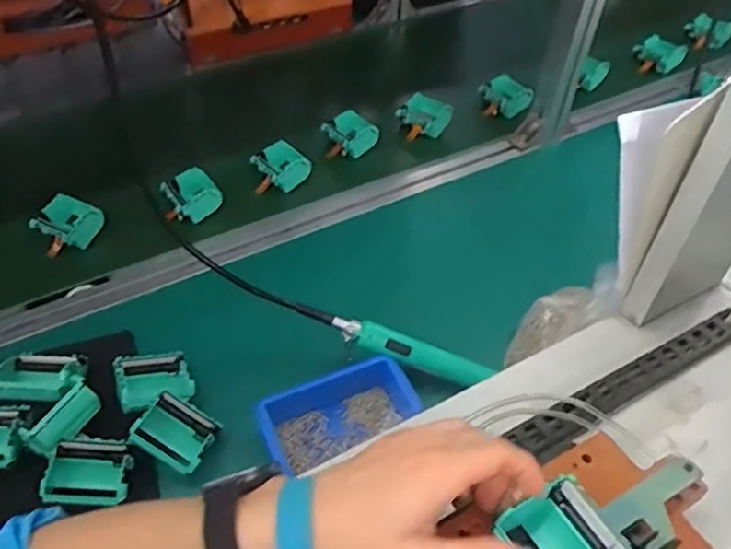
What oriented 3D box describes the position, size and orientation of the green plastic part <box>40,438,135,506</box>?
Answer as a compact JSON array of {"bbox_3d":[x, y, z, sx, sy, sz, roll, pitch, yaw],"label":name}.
[{"bbox_3d":[-0.248,0.177,0.566,0.064,0.031,0.054,-1,47,-3],"label":"green plastic part"}]

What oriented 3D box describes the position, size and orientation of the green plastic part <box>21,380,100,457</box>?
[{"bbox_3d":[-0.279,0.135,0.578,0.025,0.031,0.067,32,54,25],"label":"green plastic part"}]

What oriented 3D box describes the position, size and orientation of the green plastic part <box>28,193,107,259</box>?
[{"bbox_3d":[-0.384,-0.062,0.805,0.072,0.031,0.082,18,49,14],"label":"green plastic part"}]

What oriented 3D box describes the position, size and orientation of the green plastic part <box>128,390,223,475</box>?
[{"bbox_3d":[-0.180,0.149,0.595,0.071,0.028,0.057,43,58,-22],"label":"green plastic part"}]

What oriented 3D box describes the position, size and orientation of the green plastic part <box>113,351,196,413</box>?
[{"bbox_3d":[-0.218,0.106,0.633,0.069,0.039,0.061,11,41,-45],"label":"green plastic part"}]

